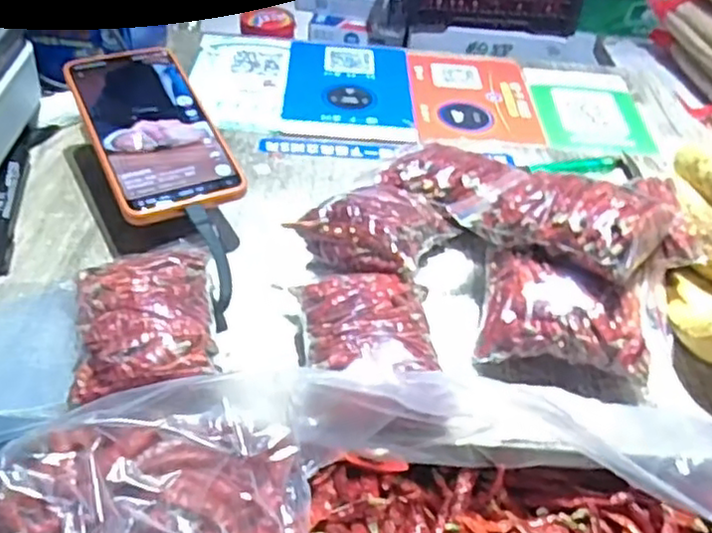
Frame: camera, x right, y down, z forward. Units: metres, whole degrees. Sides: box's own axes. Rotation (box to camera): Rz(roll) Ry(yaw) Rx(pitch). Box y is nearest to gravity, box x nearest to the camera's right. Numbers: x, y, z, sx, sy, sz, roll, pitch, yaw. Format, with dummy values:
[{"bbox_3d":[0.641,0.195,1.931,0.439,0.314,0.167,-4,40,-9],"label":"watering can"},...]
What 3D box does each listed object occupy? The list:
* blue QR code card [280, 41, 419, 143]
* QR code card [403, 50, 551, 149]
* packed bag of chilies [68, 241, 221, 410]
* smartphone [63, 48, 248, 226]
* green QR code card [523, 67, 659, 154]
[{"bbox_3d":[-0.006,-0.170,0.646,0.117,0.008,0.167,3,43,-4],"label":"blue QR code card"},{"bbox_3d":[0.112,-0.167,0.662,0.120,0.008,0.172,2,43,-4],"label":"QR code card"},{"bbox_3d":[-0.118,0.035,0.388,0.072,0.048,0.098,-5,44,-12],"label":"packed bag of chilies"},{"bbox_3d":[-0.142,-0.099,0.474,0.081,0.008,0.164,-17,57,-23],"label":"smartphone"},{"bbox_3d":[0.226,-0.155,0.663,0.103,0.006,0.161,3,43,-3],"label":"green QR code card"}]

